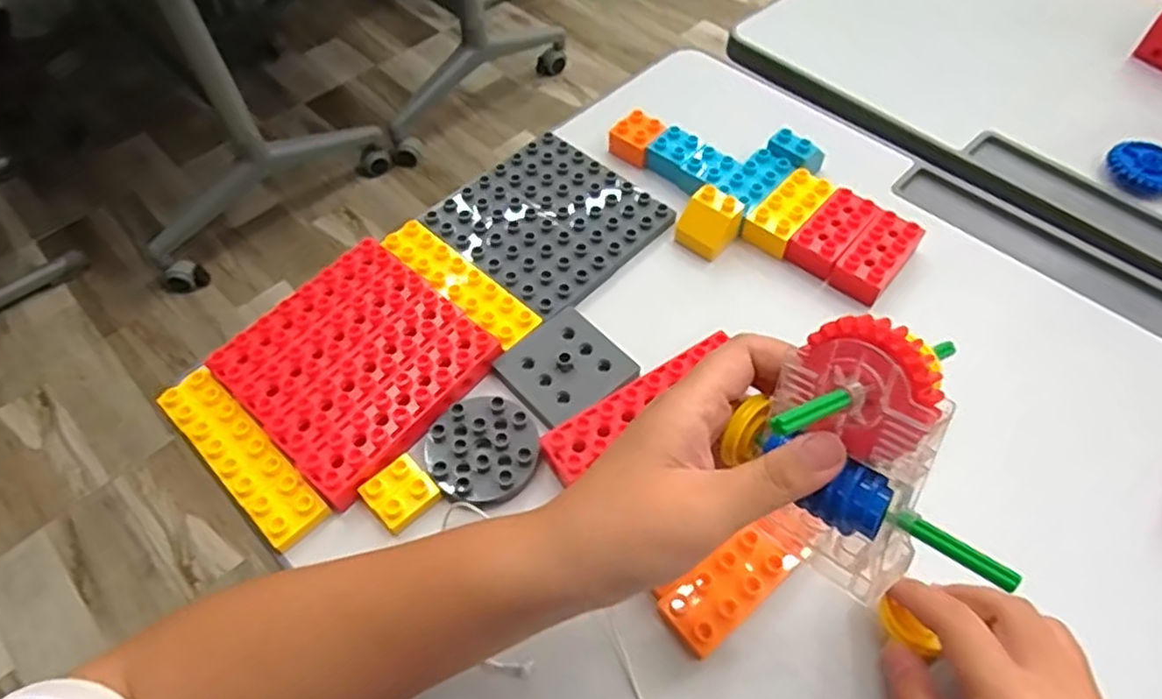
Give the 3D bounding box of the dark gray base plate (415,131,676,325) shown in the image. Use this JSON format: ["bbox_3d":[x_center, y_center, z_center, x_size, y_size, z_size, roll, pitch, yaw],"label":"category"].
[{"bbox_3d":[-0.023,-0.092,0.480,0.127,0.010,0.127,39,65,24],"label":"dark gray base plate"}]

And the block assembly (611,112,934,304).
[{"bbox_3d":[0.116,-0.110,0.474,0.220,0.028,0.107,30,62,20],"label":"block assembly"}]

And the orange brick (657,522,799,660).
[{"bbox_3d":[0.072,0.115,0.334,0.067,0.012,0.031,-36,63,-20],"label":"orange brick"}]

